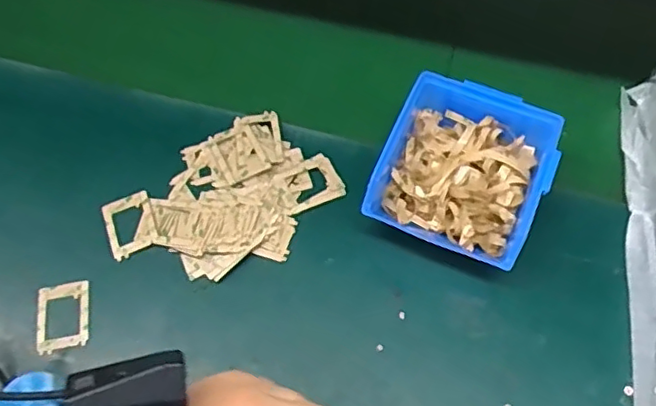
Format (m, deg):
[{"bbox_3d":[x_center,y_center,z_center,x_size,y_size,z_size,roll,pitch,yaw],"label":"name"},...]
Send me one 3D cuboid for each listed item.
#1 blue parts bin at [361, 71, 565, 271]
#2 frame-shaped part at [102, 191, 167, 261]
[{"bbox_3d":[0.110,-0.026,0.491,0.125,0.060,0.140,21,68,13],"label":"blue parts bin"},{"bbox_3d":[-0.168,0.018,0.514,0.043,0.010,0.051,-23,65,-12],"label":"frame-shaped part"}]

